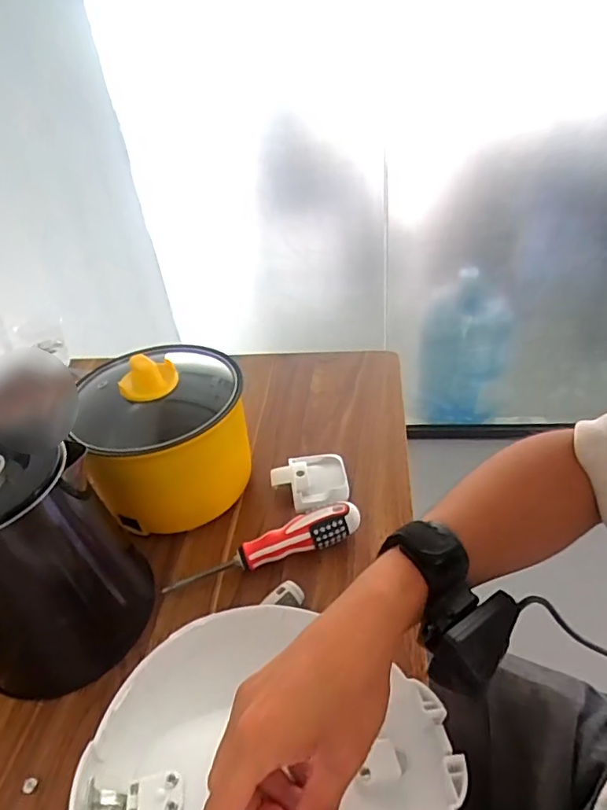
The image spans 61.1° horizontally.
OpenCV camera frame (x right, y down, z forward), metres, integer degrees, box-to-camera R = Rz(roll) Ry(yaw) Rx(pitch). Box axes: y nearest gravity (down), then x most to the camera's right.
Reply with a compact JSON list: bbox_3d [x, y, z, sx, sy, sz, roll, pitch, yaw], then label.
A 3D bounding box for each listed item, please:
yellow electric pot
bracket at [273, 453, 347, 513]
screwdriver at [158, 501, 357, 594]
[{"bbox_3d":[-0.140,0.023,0.525,0.149,0.159,0.150,-3,38,3],"label":"yellow electric pot"},{"bbox_3d":[0.007,0.080,0.541,0.076,0.020,0.073,-7,38,-2],"label":"bracket"},{"bbox_3d":[-0.034,0.129,0.468,0.175,0.039,0.027,-12,38,-9],"label":"screwdriver"}]

